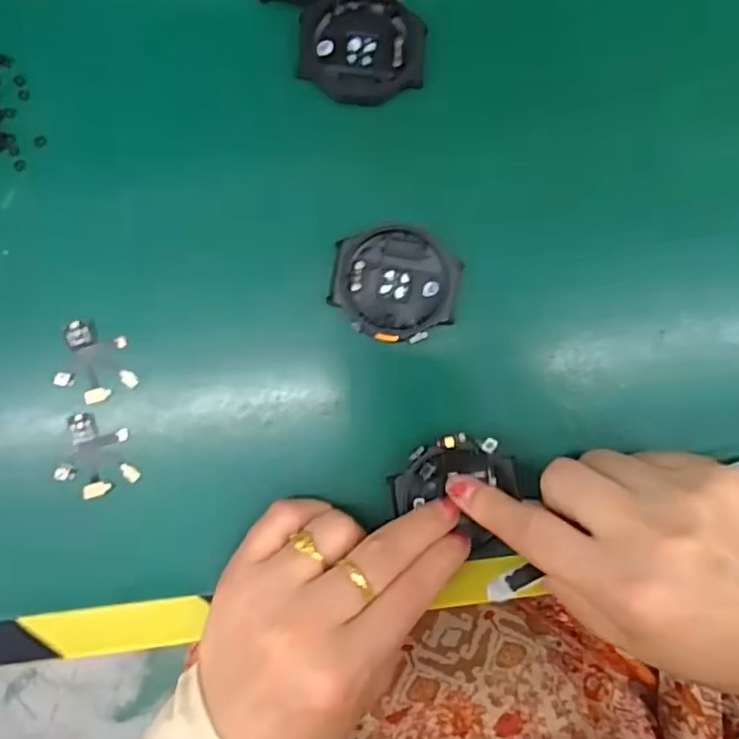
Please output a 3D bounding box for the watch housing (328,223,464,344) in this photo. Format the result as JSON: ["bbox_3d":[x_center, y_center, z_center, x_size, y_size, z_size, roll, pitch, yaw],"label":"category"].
[{"bbox_3d":[0.011,-0.037,0.260,0.052,0.011,0.049,9,88,1],"label":"watch housing"}]

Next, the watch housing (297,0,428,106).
[{"bbox_3d":[-0.003,-0.140,0.264,0.054,0.006,0.050,6,88,1],"label":"watch housing"}]

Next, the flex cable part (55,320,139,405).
[{"bbox_3d":[-0.115,-0.002,0.259,0.032,0.004,0.032,12,88,1],"label":"flex cable part"}]

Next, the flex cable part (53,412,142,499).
[{"bbox_3d":[-0.114,0.038,0.257,0.033,0.004,0.033,13,88,1],"label":"flex cable part"}]

